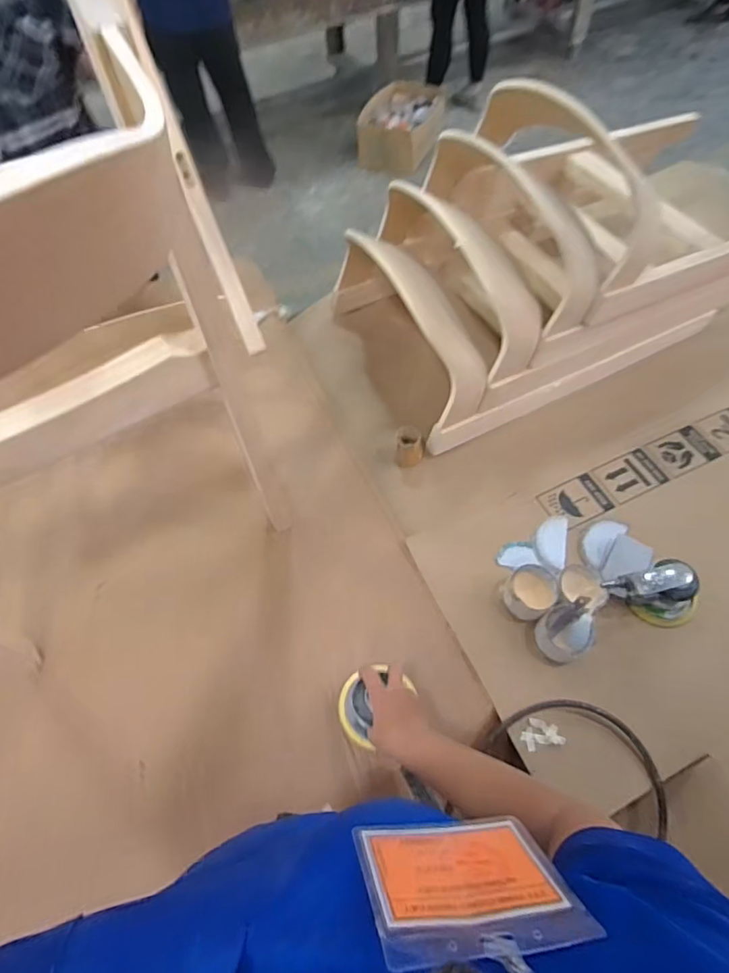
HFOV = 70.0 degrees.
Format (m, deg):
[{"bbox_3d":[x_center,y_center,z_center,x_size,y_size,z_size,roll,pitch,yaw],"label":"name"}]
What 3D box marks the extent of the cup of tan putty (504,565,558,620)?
[{"bbox_3d":[0.283,0.178,0.886,0.101,0.047,0.080,-37,66,-18],"label":"cup of tan putty"}]

